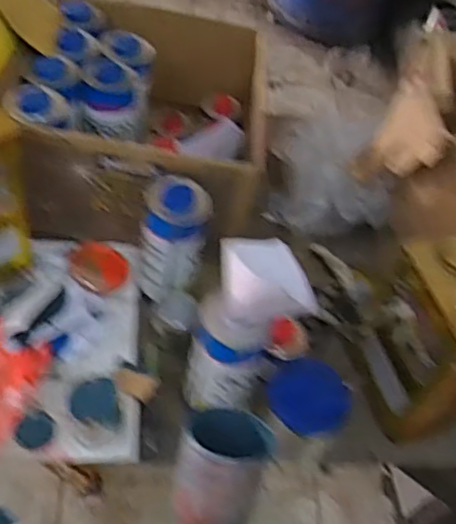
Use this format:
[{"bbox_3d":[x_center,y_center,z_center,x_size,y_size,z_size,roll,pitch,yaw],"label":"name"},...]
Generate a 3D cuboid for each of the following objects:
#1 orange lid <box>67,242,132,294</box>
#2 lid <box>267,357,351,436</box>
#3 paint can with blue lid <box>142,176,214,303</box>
[{"bbox_3d":[-0.198,0.006,0.965,0.085,0.020,0.103,-13,53,-13],"label":"orange lid"},{"bbox_3d":[0.101,0.168,0.796,0.089,0.011,0.105,-45,57,-11],"label":"lid"},{"bbox_3d":[-0.079,-0.020,0.897,0.084,0.188,0.092,6,50,-8],"label":"paint can with blue lid"}]

